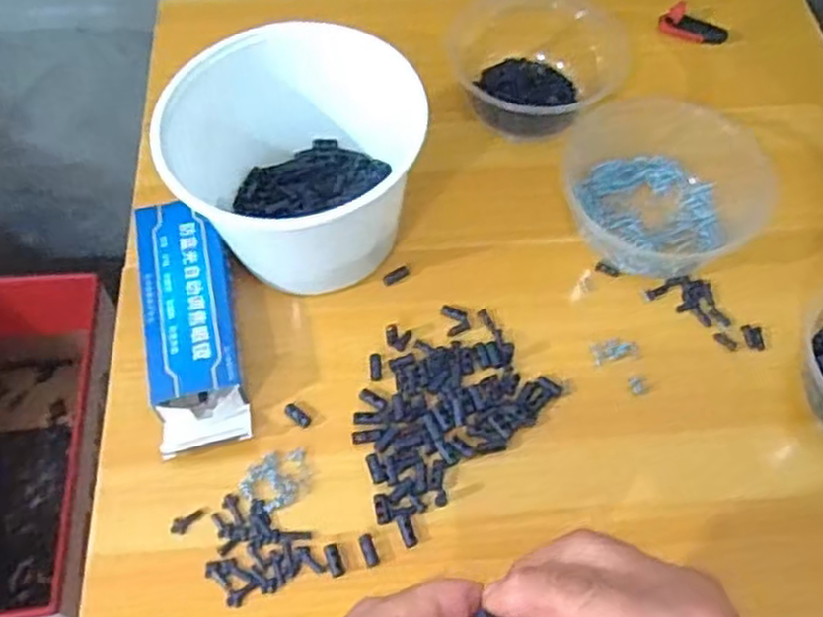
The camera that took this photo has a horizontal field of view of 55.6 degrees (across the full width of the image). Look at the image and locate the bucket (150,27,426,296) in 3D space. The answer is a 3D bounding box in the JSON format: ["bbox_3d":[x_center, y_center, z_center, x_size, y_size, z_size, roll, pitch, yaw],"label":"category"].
[{"bbox_3d":[-0.081,-0.098,0.525,0.144,0.117,0.140,1,59,-1],"label":"bucket"}]

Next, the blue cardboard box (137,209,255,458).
[{"bbox_3d":[-0.145,0.006,0.514,0.058,0.030,0.173,-10,60,-8],"label":"blue cardboard box"}]

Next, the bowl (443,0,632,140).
[{"bbox_3d":[0.097,-0.215,0.625,0.137,0.048,0.139,-6,59,-5],"label":"bowl"}]

